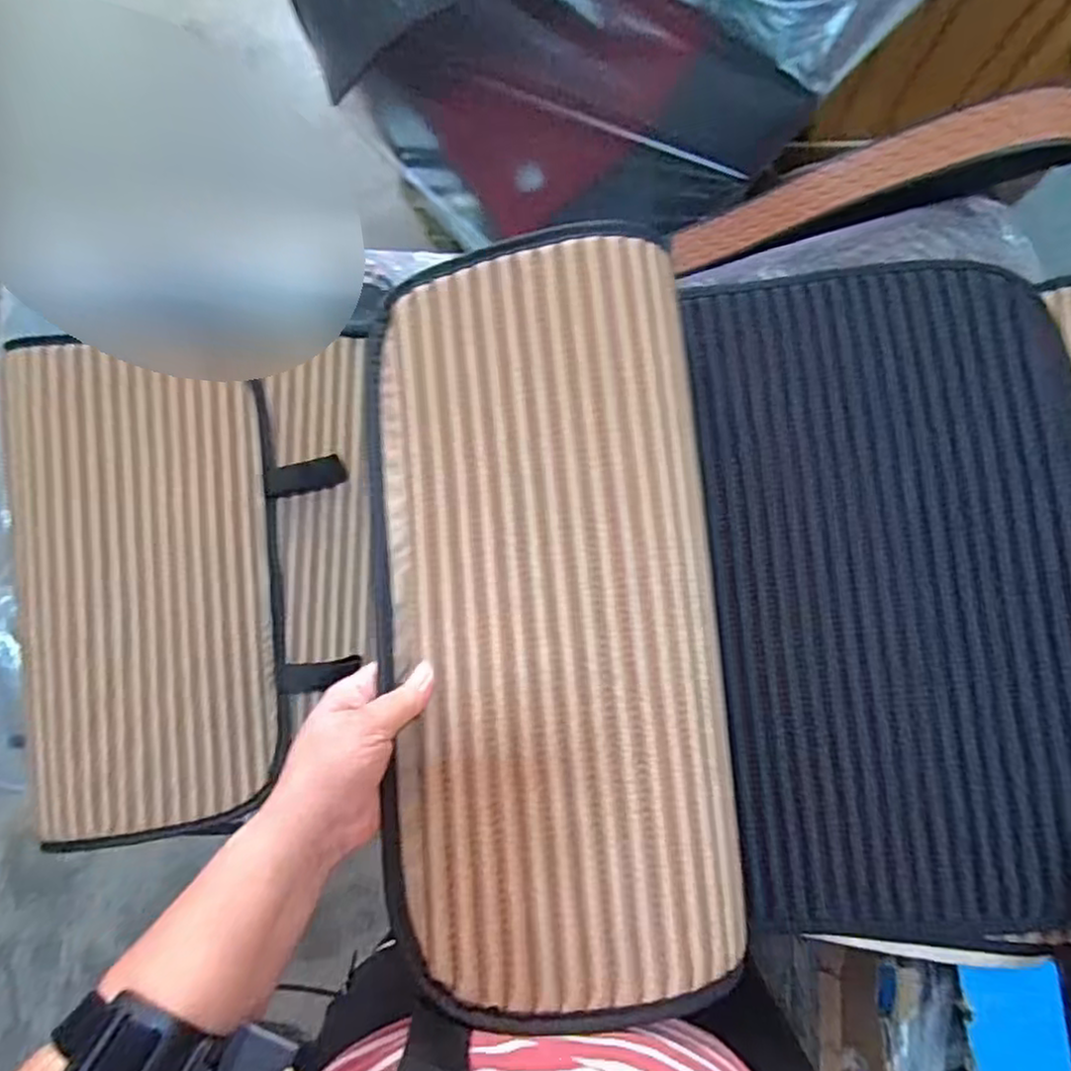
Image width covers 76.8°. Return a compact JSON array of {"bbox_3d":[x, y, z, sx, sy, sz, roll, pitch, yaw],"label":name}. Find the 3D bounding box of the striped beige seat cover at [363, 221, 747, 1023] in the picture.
[{"bbox_3d":[0.001,0.035,0.401,0.209,0.033,0.449,-6,79,4],"label":"striped beige seat cover"}]

